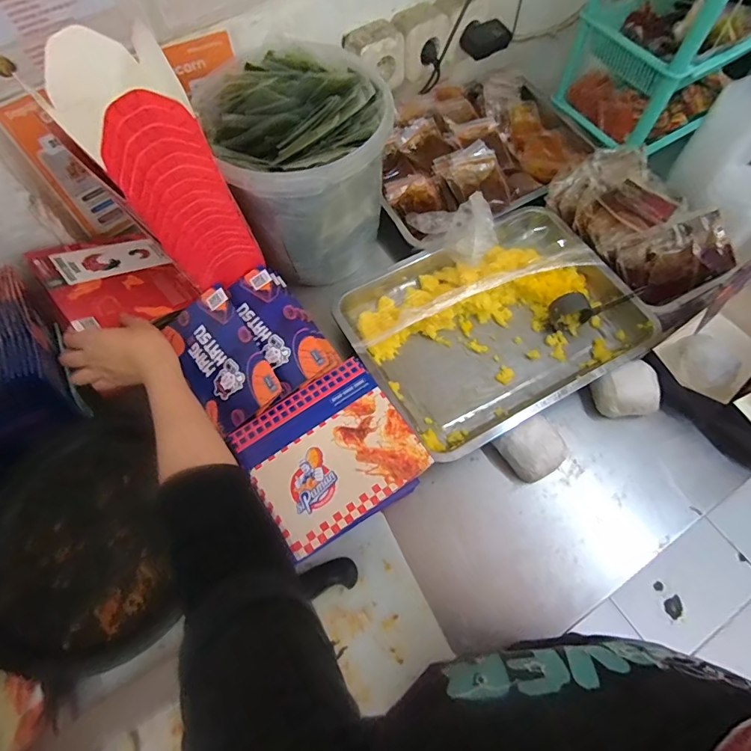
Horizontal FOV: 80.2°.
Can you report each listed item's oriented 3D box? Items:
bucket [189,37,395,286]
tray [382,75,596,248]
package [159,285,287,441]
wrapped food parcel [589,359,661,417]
[{"bbox_3d":[-0.089,-0.267,0.641,0.215,0.262,0.206,-1,64,1],"label":"bucket"},{"bbox_3d":[0.168,-0.384,0.758,0.398,0.083,0.290,-31,67,-12],"label":"tray"},{"bbox_3d":[-0.186,-0.022,0.540,0.091,0.011,0.173,-38,69,6],"label":"package"},{"bbox_3d":[0.335,0.023,0.590,0.067,0.055,0.064,-1,64,1],"label":"wrapped food parcel"}]

